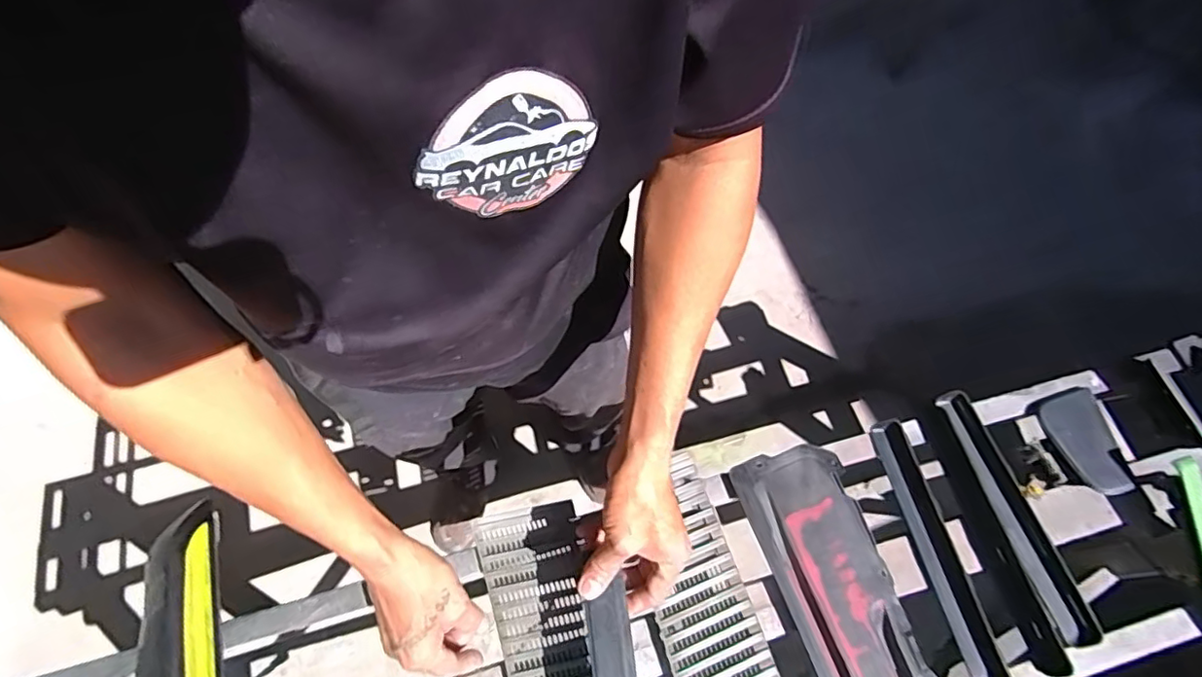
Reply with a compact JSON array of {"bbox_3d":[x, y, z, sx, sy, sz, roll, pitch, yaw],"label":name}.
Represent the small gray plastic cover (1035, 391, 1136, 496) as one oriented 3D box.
[{"bbox_3d":[0.503,0.104,0.605,0.064,0.025,0.109,-1,69,1],"label":"small gray plastic cover"}]

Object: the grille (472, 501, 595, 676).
[{"bbox_3d":[-0.039,0.306,0.532,0.092,0.010,0.292,-16,69,-4],"label":"grille"}]

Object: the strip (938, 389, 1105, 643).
[{"bbox_3d":[0.412,0.171,0.585,0.033,0.023,0.248,-17,69,-5],"label":"strip"}]

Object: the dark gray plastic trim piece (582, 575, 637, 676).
[{"bbox_3d":[0.011,0.262,0.465,0.036,0.016,0.116,-8,70,-1],"label":"dark gray plastic trim piece"}]

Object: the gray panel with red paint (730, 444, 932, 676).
[{"bbox_3d":[0.225,0.235,0.559,0.106,0.020,0.261,-18,69,-5],"label":"gray panel with red paint"}]

